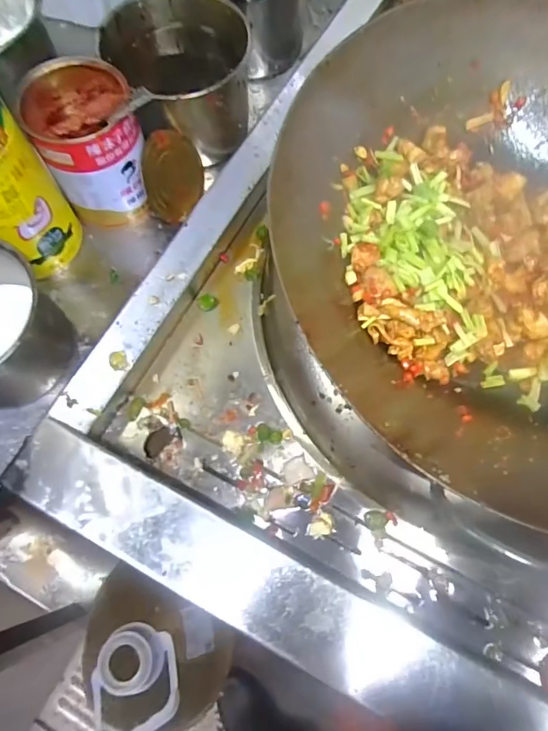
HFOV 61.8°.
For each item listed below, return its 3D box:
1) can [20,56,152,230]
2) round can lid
[{"bbox_3d":[-0.175,-0.212,0.454,0.090,0.122,0.102,-19,72,-7],"label":"can"},{"bbox_3d":[-0.103,-0.196,0.473,0.008,0.080,0.085,16,73,31],"label":"round can lid"}]

